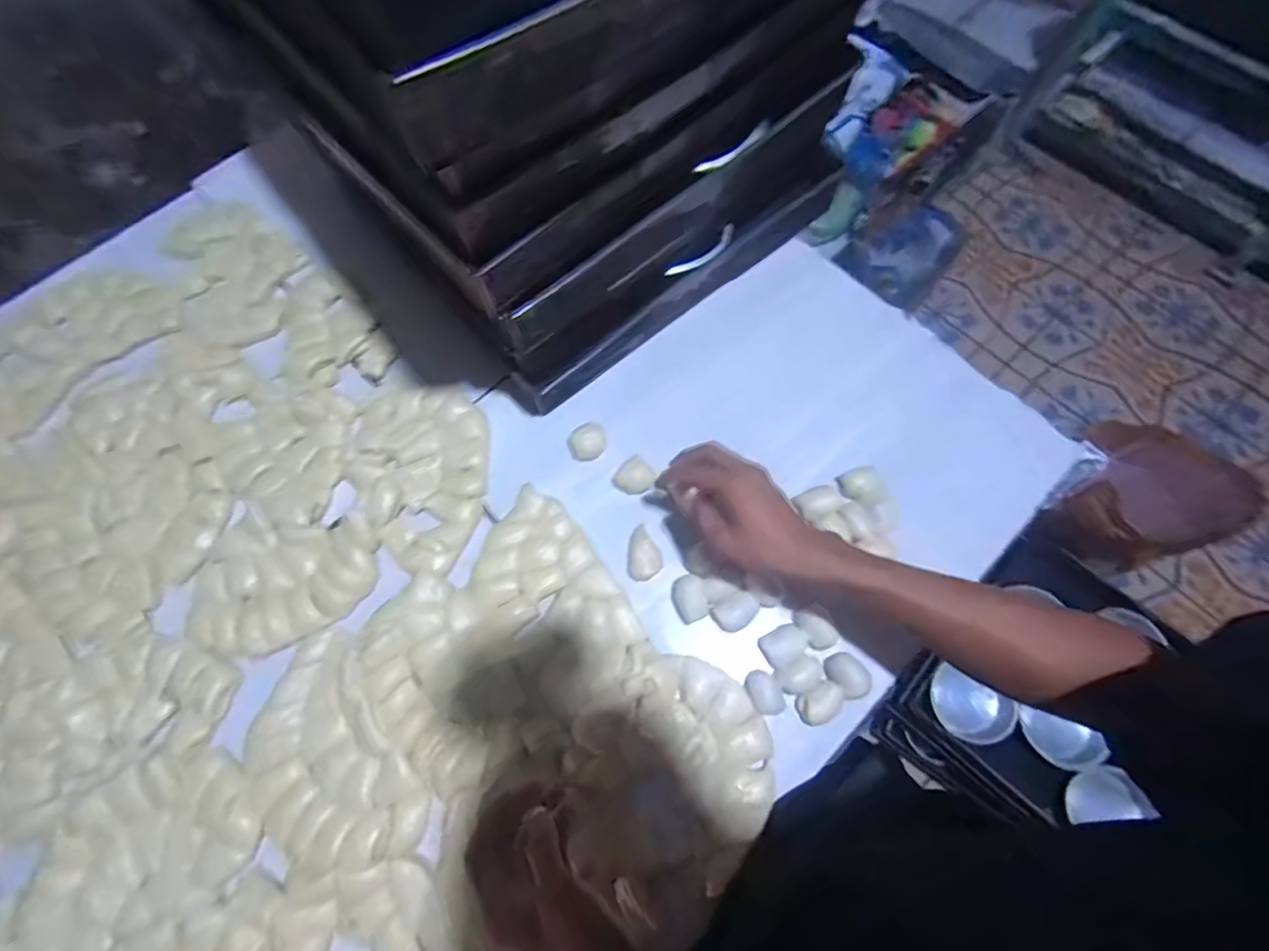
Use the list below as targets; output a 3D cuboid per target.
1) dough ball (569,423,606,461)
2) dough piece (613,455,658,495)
[{"bbox_3d":[-0.048,-0.034,0.589,0.035,0.034,0.040,25,72,9],"label":"dough ball"},{"bbox_3d":[0.001,0.002,0.577,0.037,0.013,0.035,-41,75,-13],"label":"dough piece"}]

